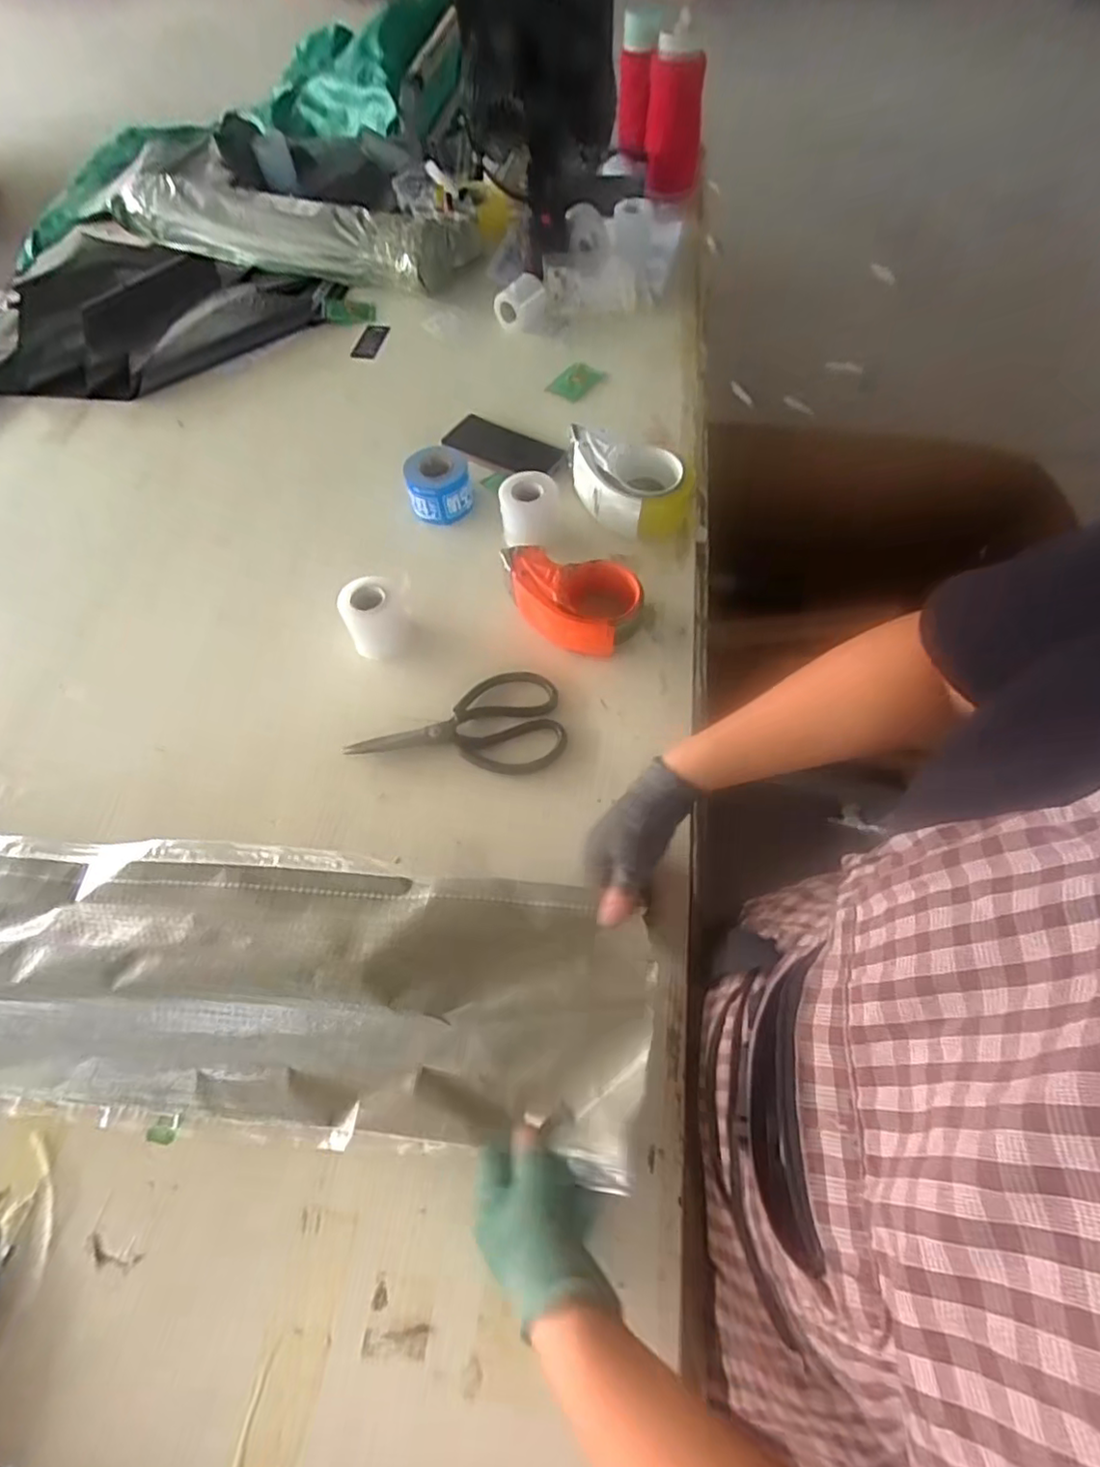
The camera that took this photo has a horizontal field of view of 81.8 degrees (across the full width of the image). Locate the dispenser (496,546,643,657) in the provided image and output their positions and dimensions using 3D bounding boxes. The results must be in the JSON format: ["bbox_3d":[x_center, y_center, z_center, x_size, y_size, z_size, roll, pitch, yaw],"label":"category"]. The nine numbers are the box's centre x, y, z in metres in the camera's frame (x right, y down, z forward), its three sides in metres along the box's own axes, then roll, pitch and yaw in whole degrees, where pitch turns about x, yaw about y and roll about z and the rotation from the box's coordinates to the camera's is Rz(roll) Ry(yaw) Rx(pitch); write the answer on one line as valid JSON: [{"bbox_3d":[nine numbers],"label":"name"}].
[{"bbox_3d":[0.022,-0.139,0.692,0.156,0.068,0.093,11,62,10],"label":"dispenser"}]

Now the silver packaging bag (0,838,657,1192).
[{"bbox_3d":[-0.334,0.191,0.509,0.809,0.066,0.198,3,61,5],"label":"silver packaging bag"}]

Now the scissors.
[{"bbox_3d":[-0.092,0.001,0.640,0.209,0.017,0.104,-12,60,-3],"label":"scissors"}]

